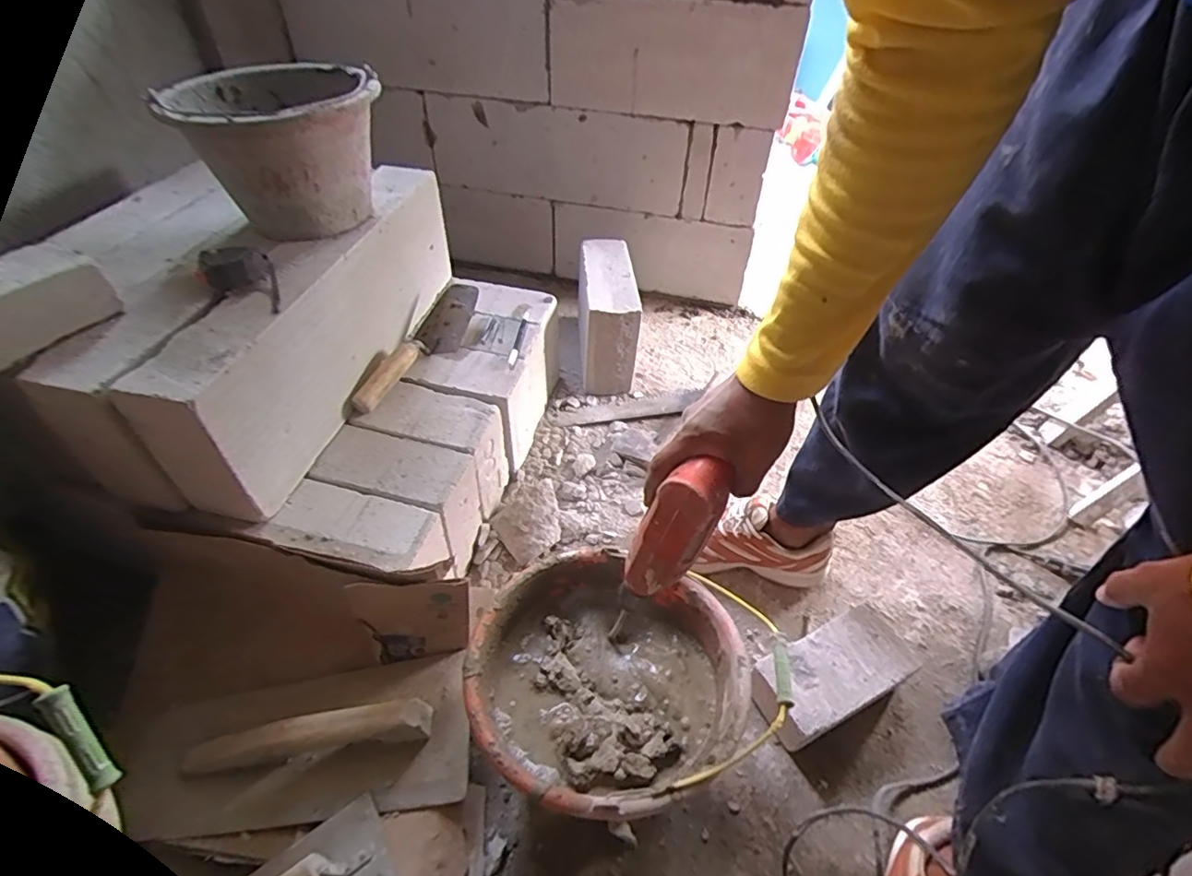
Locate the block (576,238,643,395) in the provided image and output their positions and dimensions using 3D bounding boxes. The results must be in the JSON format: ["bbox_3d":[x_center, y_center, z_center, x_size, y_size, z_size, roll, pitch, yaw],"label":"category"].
[{"bbox_3d":[0.022,-0.257,1.173,0.101,0.197,0.293,-1,46,-5],"label":"block"}]

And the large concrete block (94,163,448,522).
[{"bbox_3d":[-0.375,-0.178,0.808,0.101,0.205,0.587,12,46,8],"label":"large concrete block"}]

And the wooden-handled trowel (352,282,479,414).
[{"bbox_3d":[-0.278,-0.148,0.890,0.073,0.058,0.292,16,47,12],"label":"wooden-handled trowel"}]

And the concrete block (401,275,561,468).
[{"bbox_3d":[-0.193,-0.120,1.016,0.208,0.208,0.317,10,46,6],"label":"concrete block"}]

